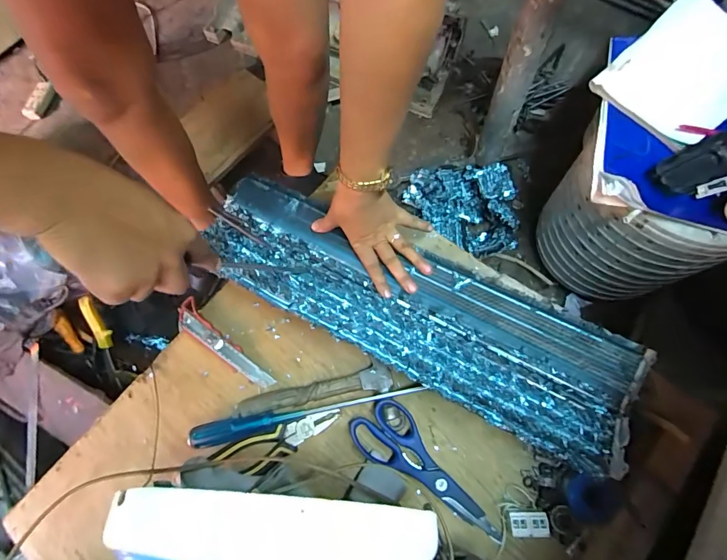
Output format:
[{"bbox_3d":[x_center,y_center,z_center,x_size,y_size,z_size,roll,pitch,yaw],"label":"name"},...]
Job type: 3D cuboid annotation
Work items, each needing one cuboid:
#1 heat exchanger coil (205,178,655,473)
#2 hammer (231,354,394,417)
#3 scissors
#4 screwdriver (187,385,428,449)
[{"bbox_3d":[0.034,0.023,0.488,0.565,0.031,0.149,26,74,18],"label":"heat exchanger coil"},{"bbox_3d":[-0.065,0.137,0.490,0.198,0.025,0.050,-11,71,-1],"label":"hammer"},{"bbox_3d":[0.065,0.231,0.448,0.071,0.022,0.191,-37,74,-10],"label":"scissors"},{"bbox_3d":[-0.066,0.164,0.474,0.284,0.028,0.025,-11,71,-1],"label":"screwdriver"}]

